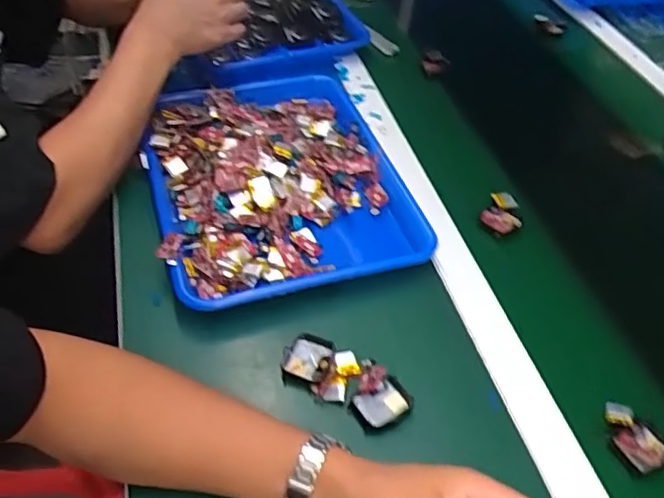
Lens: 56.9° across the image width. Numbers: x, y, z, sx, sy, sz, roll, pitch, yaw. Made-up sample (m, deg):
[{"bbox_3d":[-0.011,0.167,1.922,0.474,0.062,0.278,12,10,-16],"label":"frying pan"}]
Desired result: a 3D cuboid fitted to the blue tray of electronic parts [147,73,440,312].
[{"bbox_3d":[-0.066,-0.089,0.661,0.252,0.039,0.345,-12,48,-15],"label":"blue tray of electronic parts"}]

